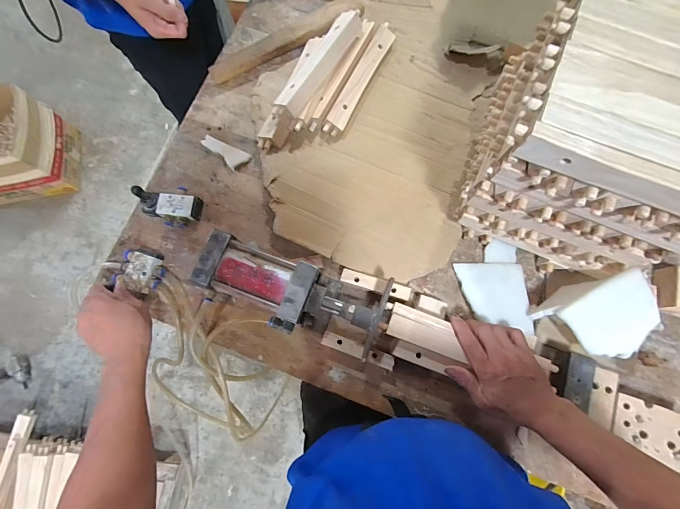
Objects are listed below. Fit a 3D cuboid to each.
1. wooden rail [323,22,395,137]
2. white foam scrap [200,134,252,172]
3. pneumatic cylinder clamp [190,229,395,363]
[{"bbox_3d":[0.043,-0.361,0.671,0.036,0.028,0.272,27,77,6],"label":"wooden rail"},{"bbox_3d":[-0.230,-0.210,0.652,0.099,0.004,0.043,39,79,8],"label":"white foam scrap"},{"bbox_3d":[-0.085,0.062,0.534,0.333,0.090,0.123,16,76,3],"label":"pneumatic cylinder clamp"}]

